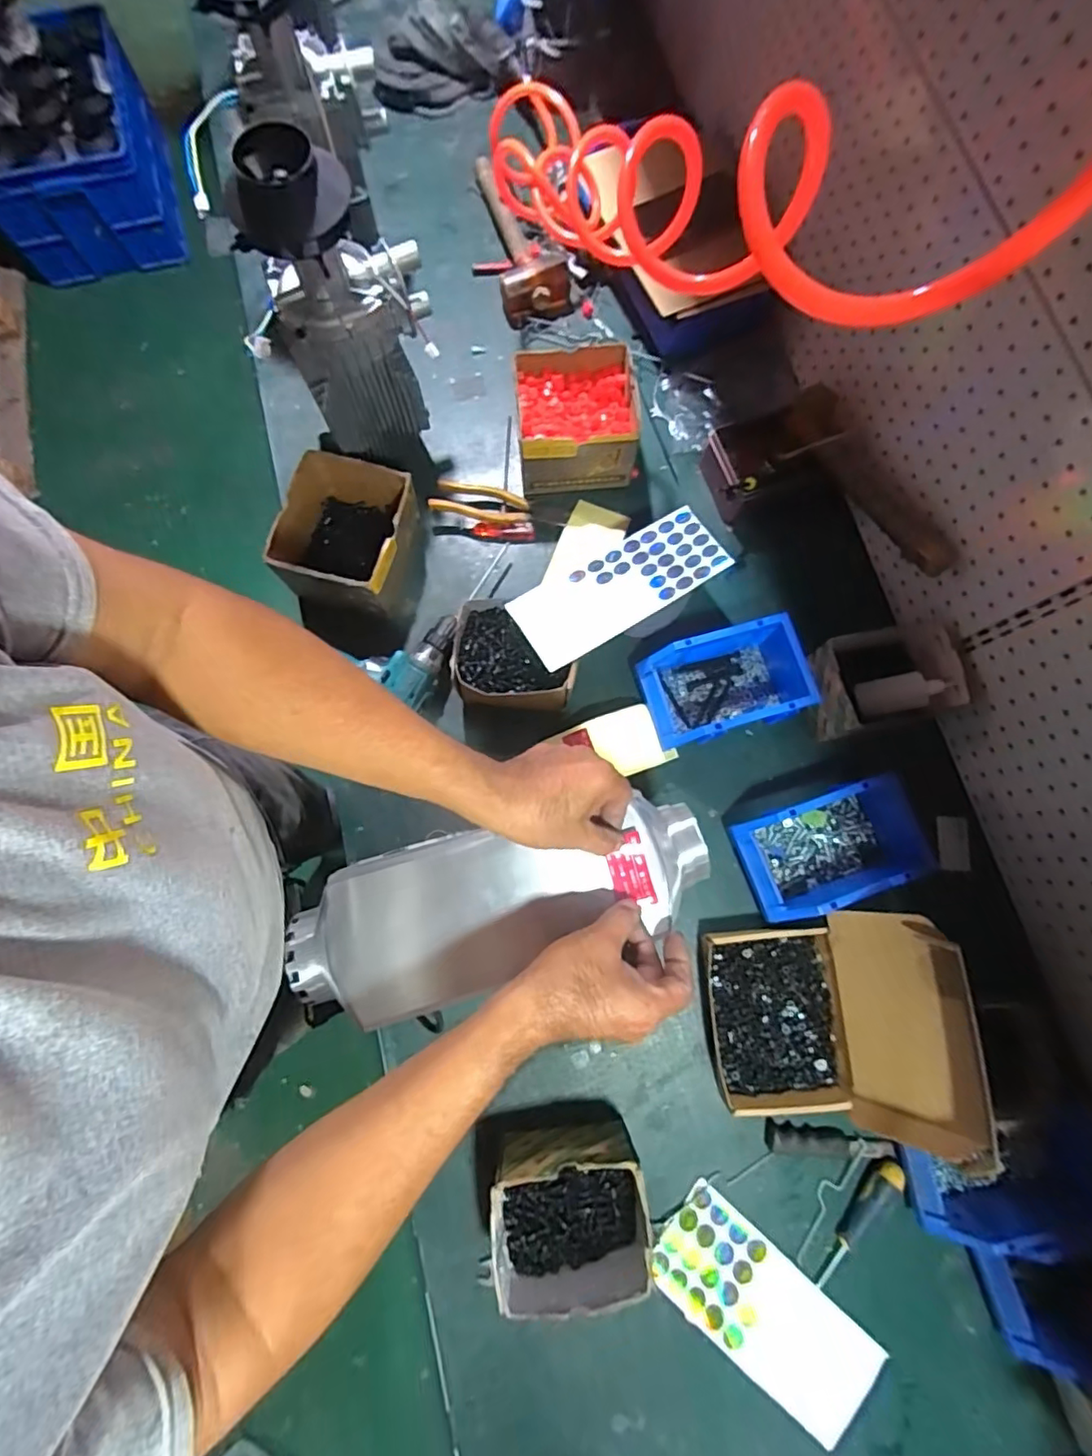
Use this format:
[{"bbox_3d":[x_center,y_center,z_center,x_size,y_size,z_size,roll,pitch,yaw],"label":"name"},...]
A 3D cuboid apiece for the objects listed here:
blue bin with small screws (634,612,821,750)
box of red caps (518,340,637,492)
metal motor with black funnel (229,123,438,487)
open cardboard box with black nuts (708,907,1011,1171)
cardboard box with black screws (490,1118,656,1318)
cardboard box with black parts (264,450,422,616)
[{"bbox_3d":[0.220,-0.053,0.696,0.200,0.076,0.117,-14,79,-4],"label":"blue bin with small screws"},{"bbox_3d":[0.038,-0.402,0.756,0.150,0.094,0.148,-4,79,-2],"label":"box of red caps"},{"bbox_3d":[-0.210,-0.435,0.637,0.150,0.323,0.101,-4,79,-2],"label":"metal motor with black funnel"},{"bbox_3d":[0.281,0.293,0.580,0.194,0.158,0.197,-1,79,-1],"label":"open cardboard box with black nuts"},{"bbox_3d":[0.024,0.477,0.574,0.147,0.100,0.122,-7,79,-2],"label":"cardboard box with black screws"},{"bbox_3d":[-0.237,-0.232,0.713,0.145,0.103,0.155,11,79,1],"label":"cardboard box with black parts"}]

